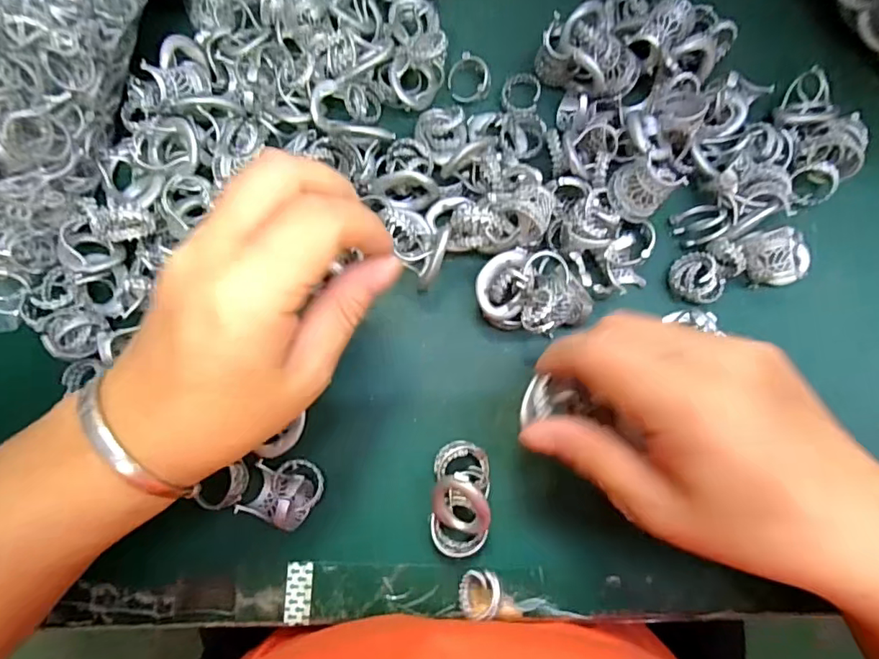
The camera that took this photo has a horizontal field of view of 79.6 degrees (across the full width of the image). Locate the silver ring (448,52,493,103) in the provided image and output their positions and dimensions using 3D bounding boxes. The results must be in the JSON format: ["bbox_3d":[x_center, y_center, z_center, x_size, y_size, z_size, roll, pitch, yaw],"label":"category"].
[{"bbox_3d":[0.018,-0.142,0.298,0.025,0.009,0.024,0,83,-1],"label":"silver ring"}]

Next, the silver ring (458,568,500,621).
[{"bbox_3d":[0.019,0.127,0.252,0.018,0.017,0.022,-1,81,0],"label":"silver ring"}]

